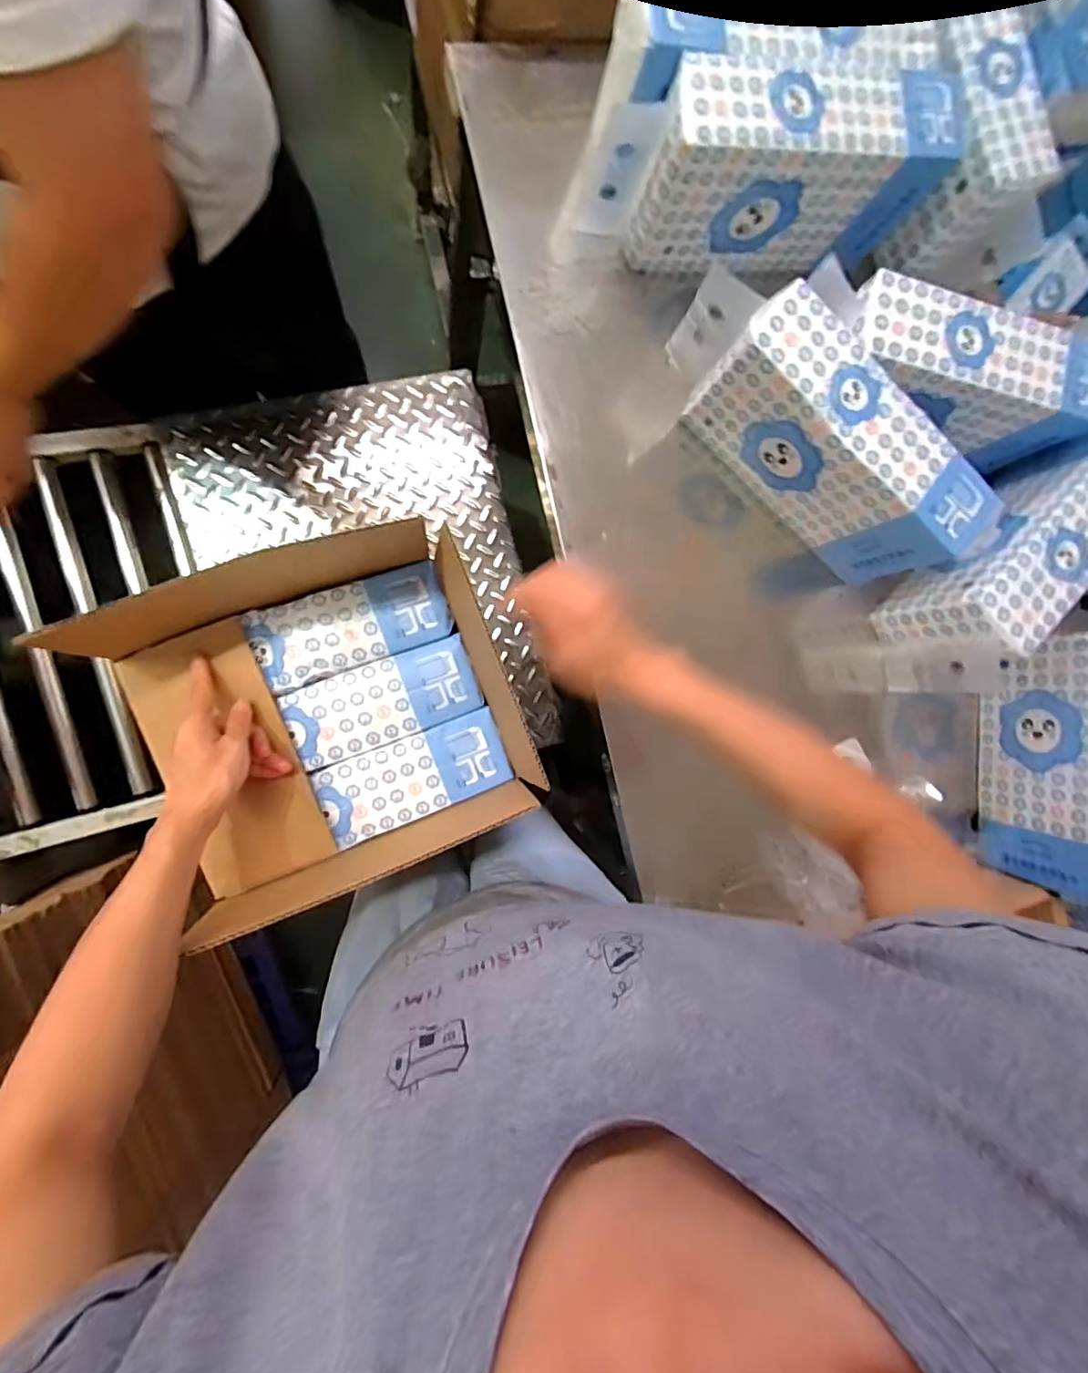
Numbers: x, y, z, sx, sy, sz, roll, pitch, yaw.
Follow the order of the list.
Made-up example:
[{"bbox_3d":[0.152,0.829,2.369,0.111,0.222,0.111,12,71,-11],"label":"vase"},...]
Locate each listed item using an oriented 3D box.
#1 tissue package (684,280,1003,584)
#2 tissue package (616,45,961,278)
[{"bbox_3d":[0.348,-0.277,0.640,0.343,0.161,0.098,39,84,-7],"label":"tissue package"},{"bbox_3d":[0.279,-0.606,0.626,0.357,0.178,0.114,-12,92,-9],"label":"tissue package"}]

